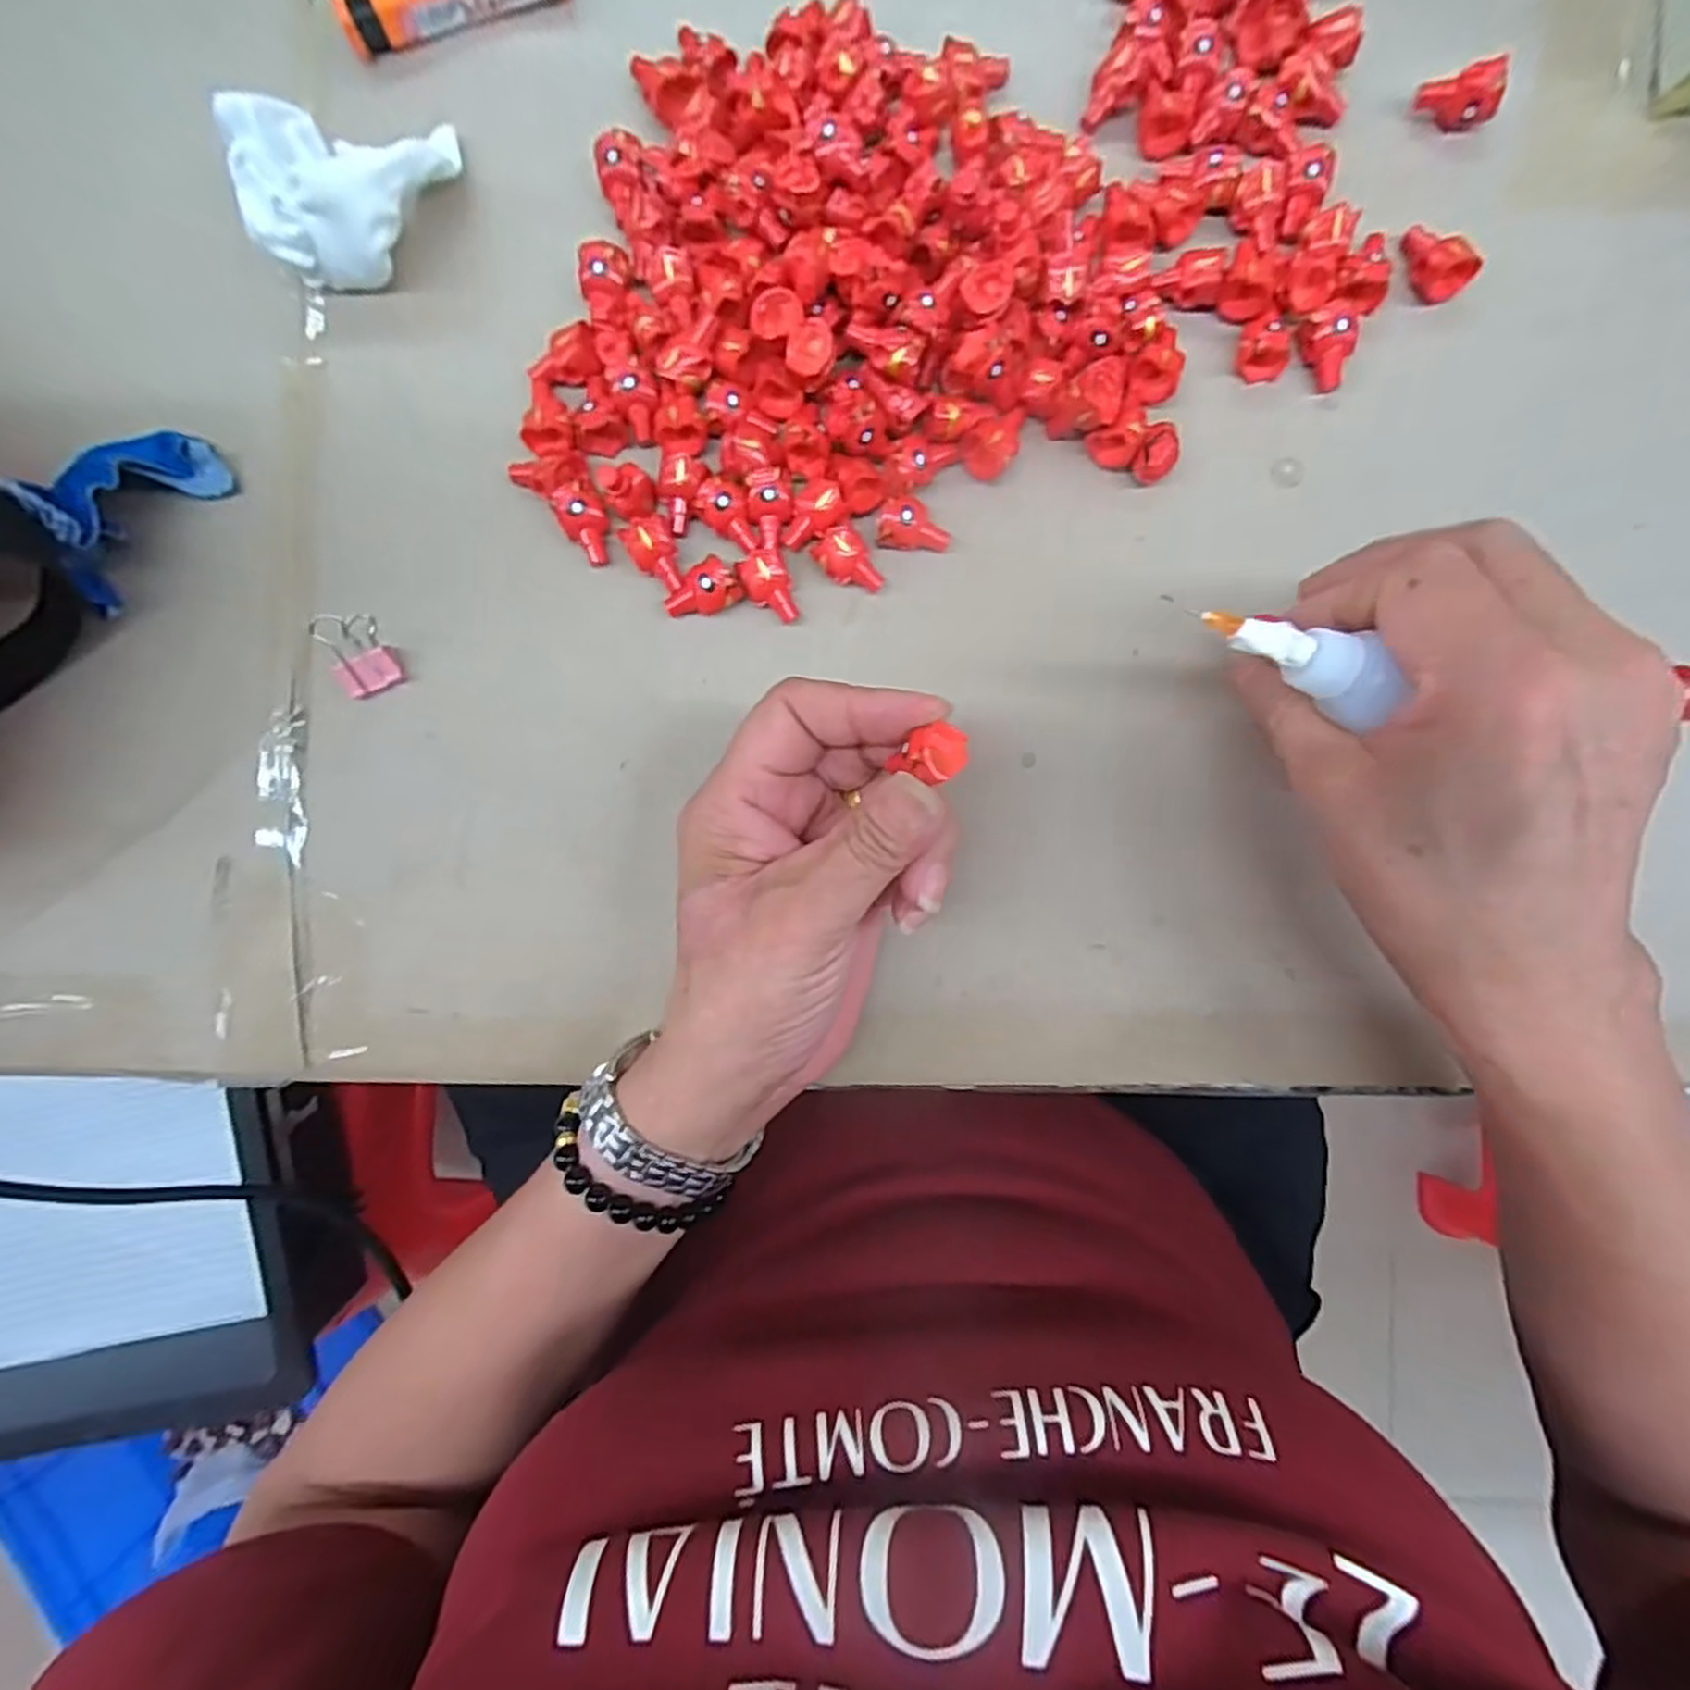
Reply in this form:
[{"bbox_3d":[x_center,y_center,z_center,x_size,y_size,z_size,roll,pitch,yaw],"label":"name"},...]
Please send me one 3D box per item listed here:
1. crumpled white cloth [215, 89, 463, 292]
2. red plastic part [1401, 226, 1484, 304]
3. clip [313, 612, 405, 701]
[{"bbox_3d":[-0.164,-0.216,0.247,0.068,0.037,0.046,-12,92,1],"label":"crumpled white cloth"},{"bbox_3d":[0.200,-0.198,0.252,0.015,0.013,0.027,-44,91,2],"label":"red plastic part"},{"bbox_3d":[-0.167,-0.064,0.250,0.021,0.018,0.024,-37,91,1],"label":"clip"}]

